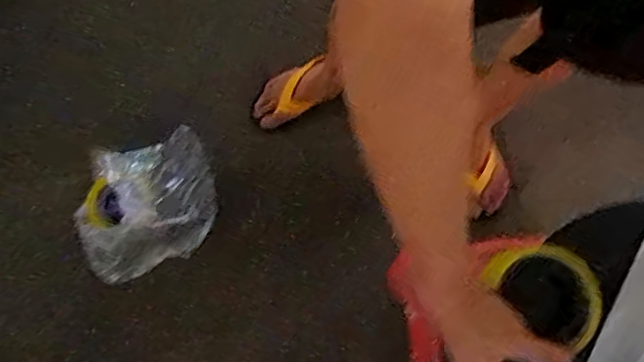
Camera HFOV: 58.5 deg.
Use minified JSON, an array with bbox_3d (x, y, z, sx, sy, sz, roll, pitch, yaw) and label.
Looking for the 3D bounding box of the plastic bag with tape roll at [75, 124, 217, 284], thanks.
[{"bbox_3d":[-0.311,0.045,0.986,0.238,0.159,0.224,-6,79,-2],"label":"plastic bag with tape roll"}]

